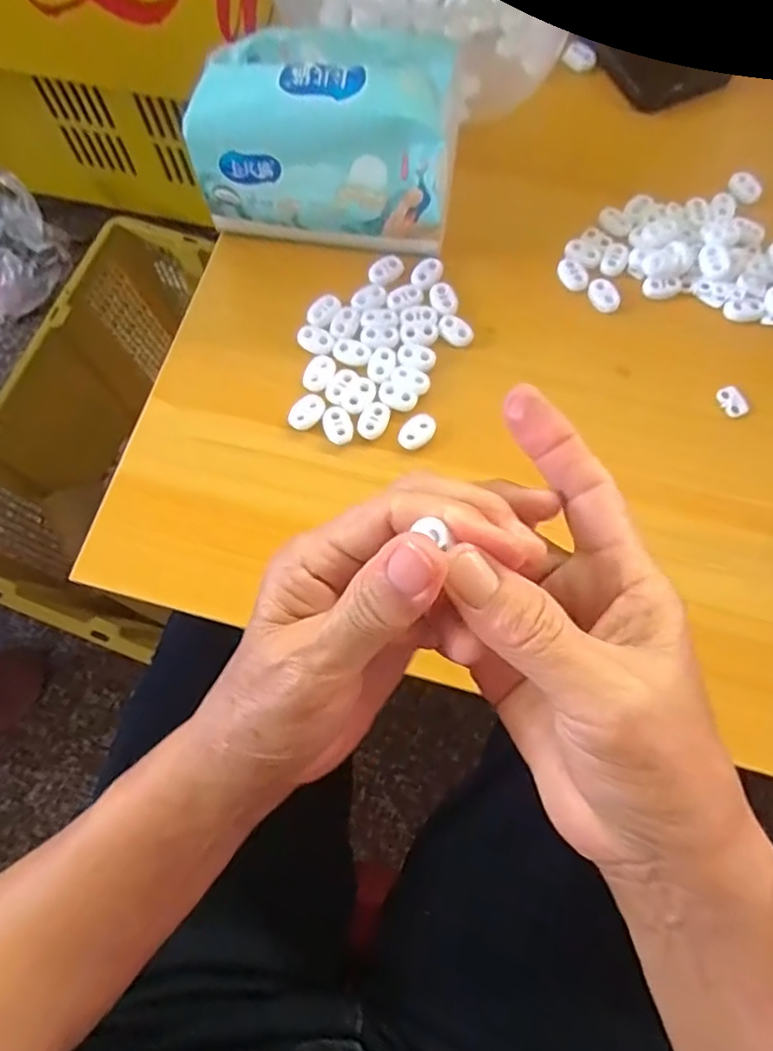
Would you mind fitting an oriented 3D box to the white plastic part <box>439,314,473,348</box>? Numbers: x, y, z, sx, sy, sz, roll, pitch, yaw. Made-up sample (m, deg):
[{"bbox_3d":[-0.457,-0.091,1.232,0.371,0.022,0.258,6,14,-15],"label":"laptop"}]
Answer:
[{"bbox_3d":[0.041,-0.114,0.357,0.021,0.004,0.015,39,77,12],"label":"white plastic part"}]

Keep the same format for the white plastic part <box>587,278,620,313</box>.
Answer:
[{"bbox_3d":[0.131,-0.138,0.366,0.016,0.005,0.022,-16,73,-5],"label":"white plastic part"}]

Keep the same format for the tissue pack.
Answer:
[{"bbox_3d":[-0.033,-0.218,0.346,0.140,0.089,0.073,7,73,3],"label":"tissue pack"}]

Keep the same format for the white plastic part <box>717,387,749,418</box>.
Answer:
[{"bbox_3d":[0.197,-0.071,0.345,0.012,0.004,0.019,-26,74,-7],"label":"white plastic part"}]

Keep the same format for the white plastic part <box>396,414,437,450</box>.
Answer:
[{"bbox_3d":[0.017,-0.053,0.339,0.015,0.004,0.023,43,77,12],"label":"white plastic part"}]

